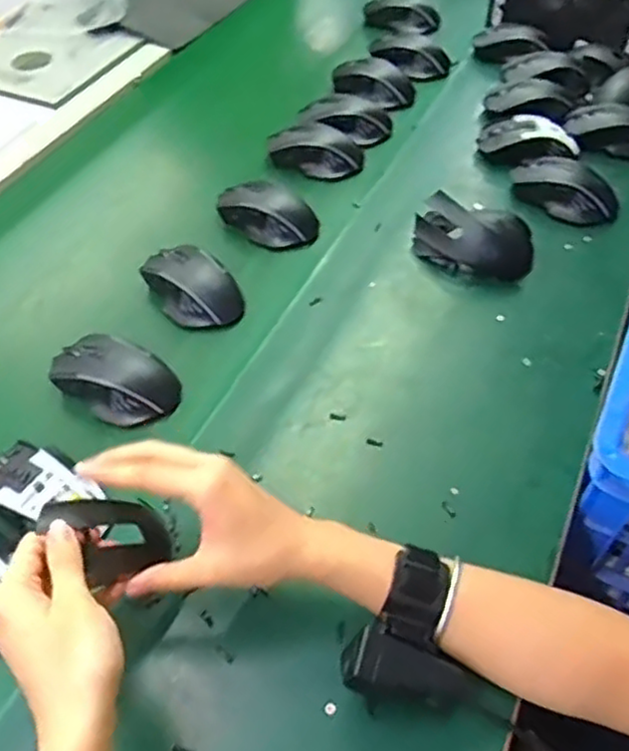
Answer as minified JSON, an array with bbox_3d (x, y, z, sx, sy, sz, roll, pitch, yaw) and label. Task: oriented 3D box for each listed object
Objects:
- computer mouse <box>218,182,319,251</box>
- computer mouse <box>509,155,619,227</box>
[{"bbox_3d":[-0.052,-0.177,0.771,0.110,0.035,0.058,28,55,22],"label":"computer mouse"},{"bbox_3d":[0.279,-0.208,0.793,0.122,0.043,0.067,33,59,27],"label":"computer mouse"}]

